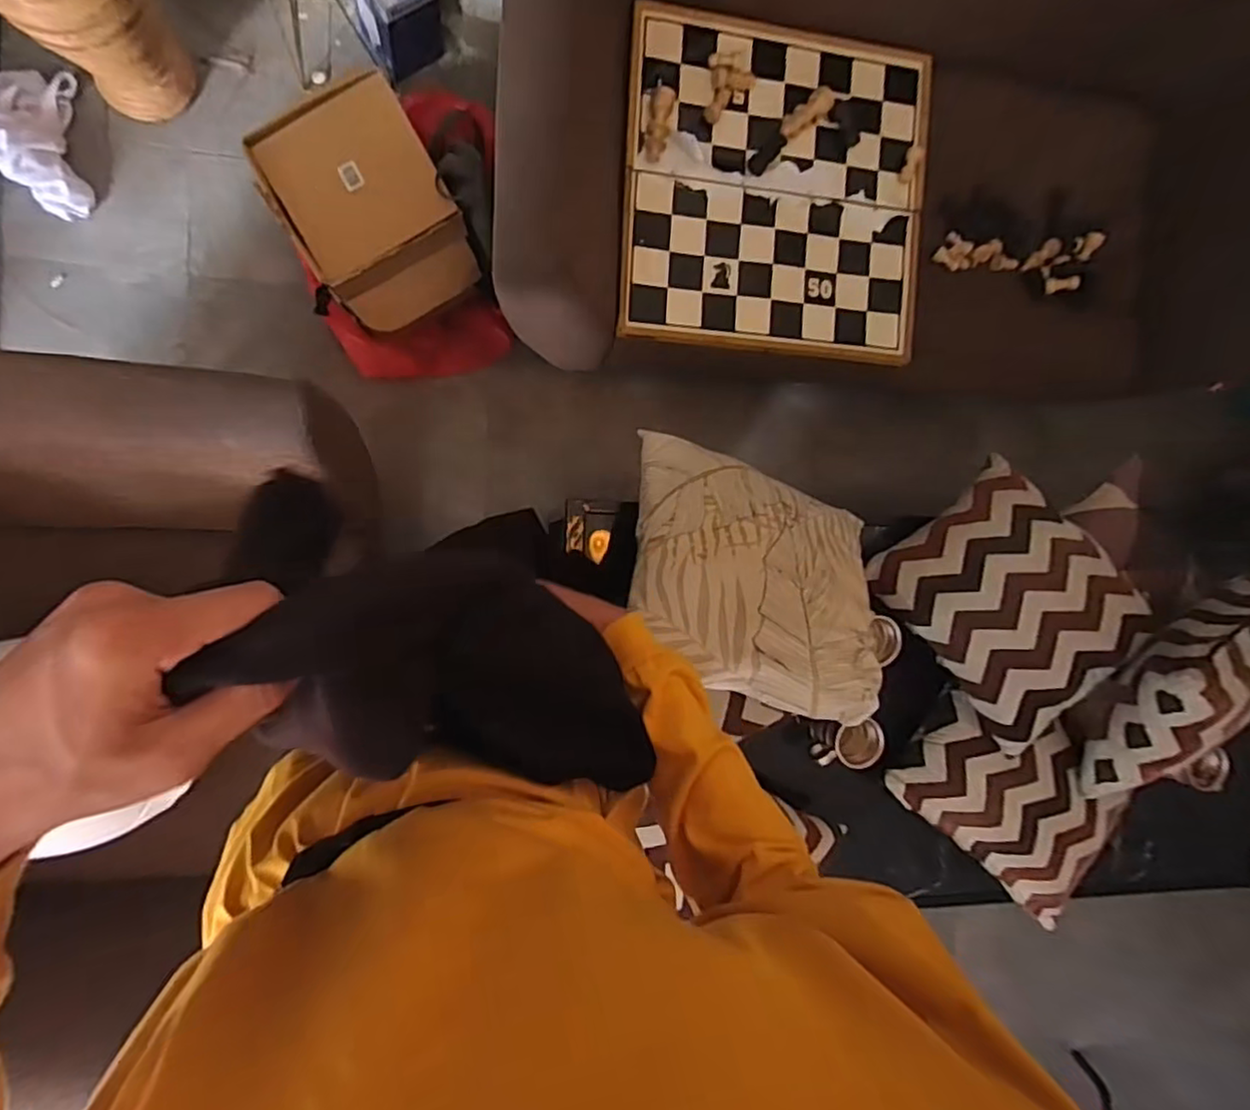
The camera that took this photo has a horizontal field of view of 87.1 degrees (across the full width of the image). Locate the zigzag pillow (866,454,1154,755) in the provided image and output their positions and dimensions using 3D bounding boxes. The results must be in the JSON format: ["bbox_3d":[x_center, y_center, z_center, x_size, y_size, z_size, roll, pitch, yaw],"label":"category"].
[{"bbox_3d":[0.567,0.067,0.972,0.291,0.110,0.329,-40,75,5],"label":"zigzag pillow"}]

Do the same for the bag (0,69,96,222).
[{"bbox_3d":[-1.146,-0.792,1.261,0.179,0.074,0.278,-8,92,-9],"label":"bag"}]

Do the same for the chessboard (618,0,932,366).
[{"bbox_3d":[0.254,-0.594,1.072,0.513,0.043,0.512,3,91,-10],"label":"chessboard"}]

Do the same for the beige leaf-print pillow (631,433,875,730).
[{"bbox_3d":[0.165,0.026,0.853,0.339,0.110,0.325,14,60,-2],"label":"beige leaf-print pillow"}]

